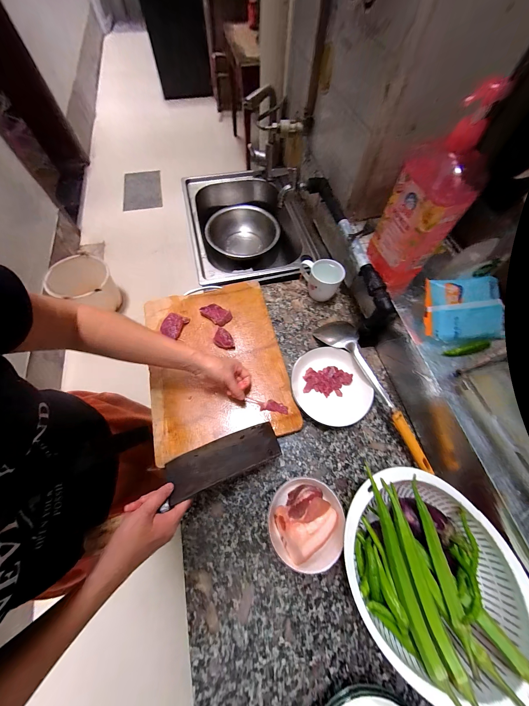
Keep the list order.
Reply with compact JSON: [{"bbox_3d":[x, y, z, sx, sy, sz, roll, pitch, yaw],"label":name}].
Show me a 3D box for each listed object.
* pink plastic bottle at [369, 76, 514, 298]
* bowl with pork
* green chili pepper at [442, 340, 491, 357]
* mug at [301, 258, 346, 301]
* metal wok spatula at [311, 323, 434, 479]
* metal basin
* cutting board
[{"bbox_3d":[0.268,-0.244,0.401,0.066,0.273,0.121,-13,67,-7],"label":"pink plastic bottle"},{"bbox_3d":[0.069,0.283,0.397,0.122,0.083,0.116,0,66,-1],"label":"bowl with pork"},{"bbox_3d":[0.367,-0.006,0.427,0.074,0.012,0.019,-17,66,10],"label":"green chili pepper"},{"bbox_3d":[0.140,-0.198,0.610,0.115,0.079,0.087,25,68,10],"label":"mug"},{"bbox_3d":[0.249,0.066,0.526,0.091,0.065,0.370,-27,69,-12],"label":"metal wok spatula"},{"bbox_3d":[-0.084,-0.459,0.957,0.279,0.119,0.279,0,66,-1],"label":"metal basin"},{"bbox_3d":[-0.111,0.010,0.532,0.290,0.026,0.381,-14,67,-7],"label":"cutting board"}]

